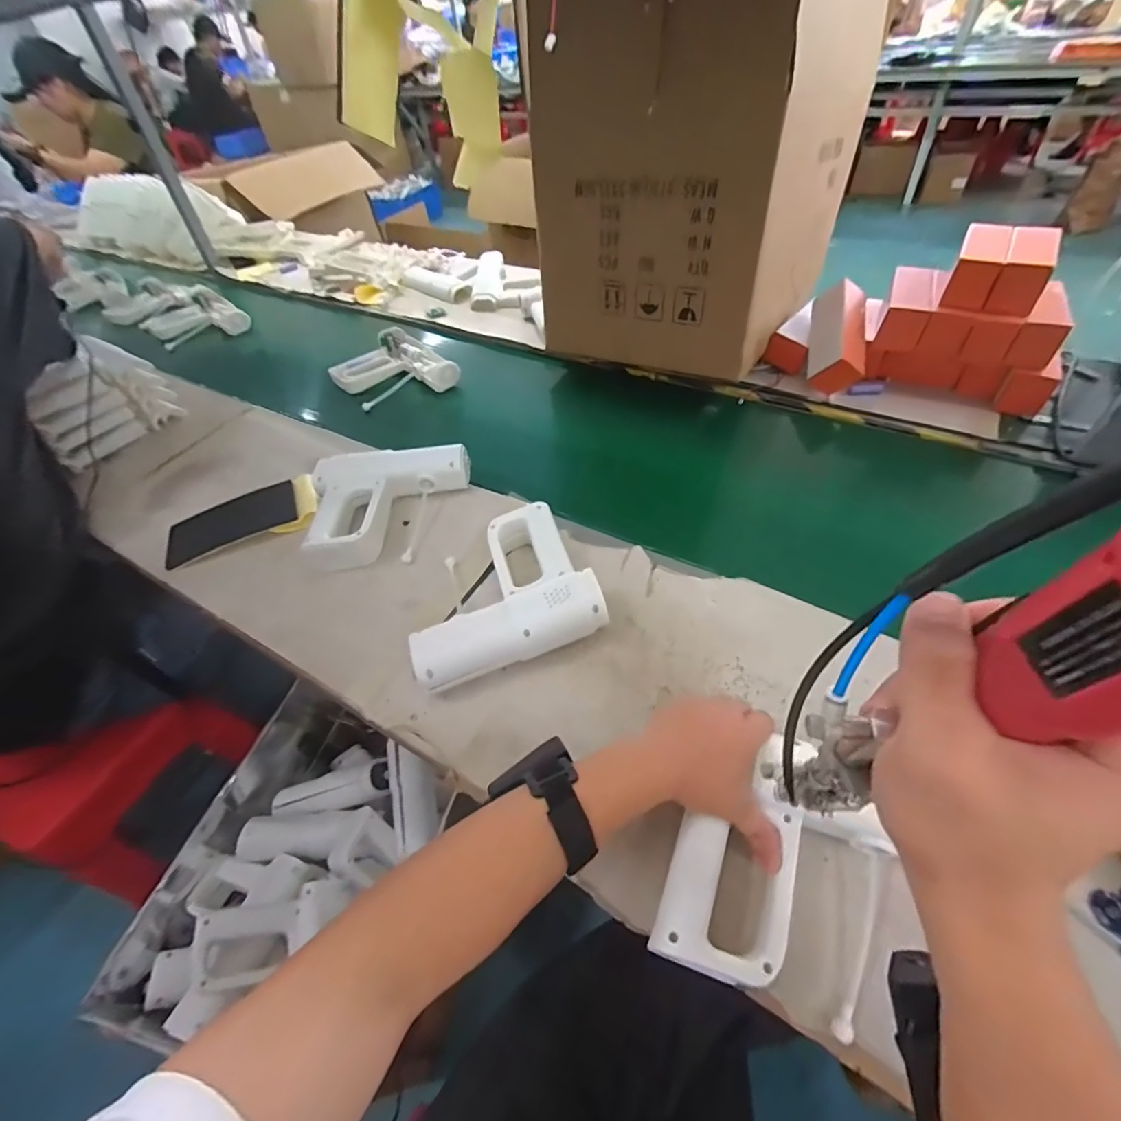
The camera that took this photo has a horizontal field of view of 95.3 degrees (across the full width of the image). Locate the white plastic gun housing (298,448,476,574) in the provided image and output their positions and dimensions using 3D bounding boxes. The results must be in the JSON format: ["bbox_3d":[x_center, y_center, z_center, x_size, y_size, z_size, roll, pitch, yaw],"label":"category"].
[{"bbox_3d":[-0.232,-0.071,0.695,0.206,0.068,0.175,-6,49,2],"label":"white plastic gun housing"}]

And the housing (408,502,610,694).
[{"bbox_3d":[-0.074,0.037,0.595,0.206,0.061,0.180,-18,50,-9],"label":"housing"}]

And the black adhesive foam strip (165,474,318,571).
[{"bbox_3d":[-0.456,-0.066,0.743,0.211,0.033,0.119,-18,50,-8],"label":"black adhesive foam strip"}]

